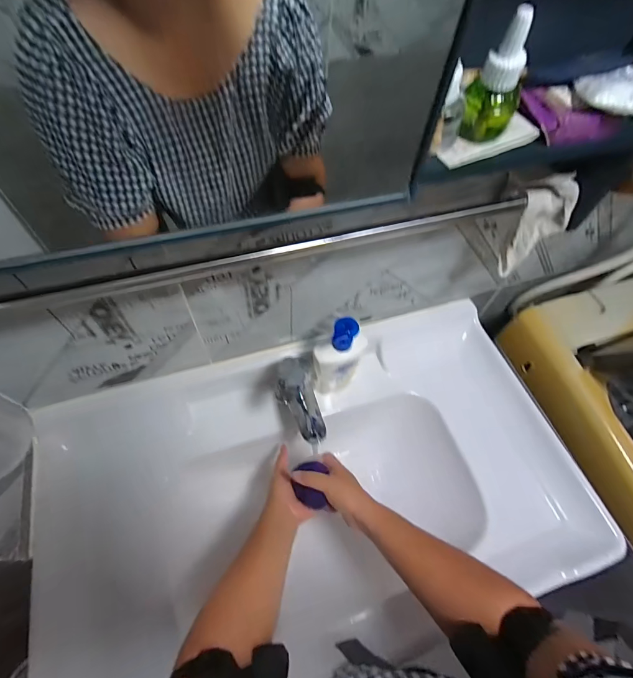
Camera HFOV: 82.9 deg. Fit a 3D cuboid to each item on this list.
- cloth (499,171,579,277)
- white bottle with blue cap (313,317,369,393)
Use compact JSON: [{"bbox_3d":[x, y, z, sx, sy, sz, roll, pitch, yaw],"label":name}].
[{"bbox_3d":[0.289,-0.152,0.475,0.059,0.125,0.045,-21,62,-16],"label":"cloth"},{"bbox_3d":[0.037,0.033,0.590,0.086,0.178,0.037,-17,62,-14],"label":"white bottle with blue cap"}]

